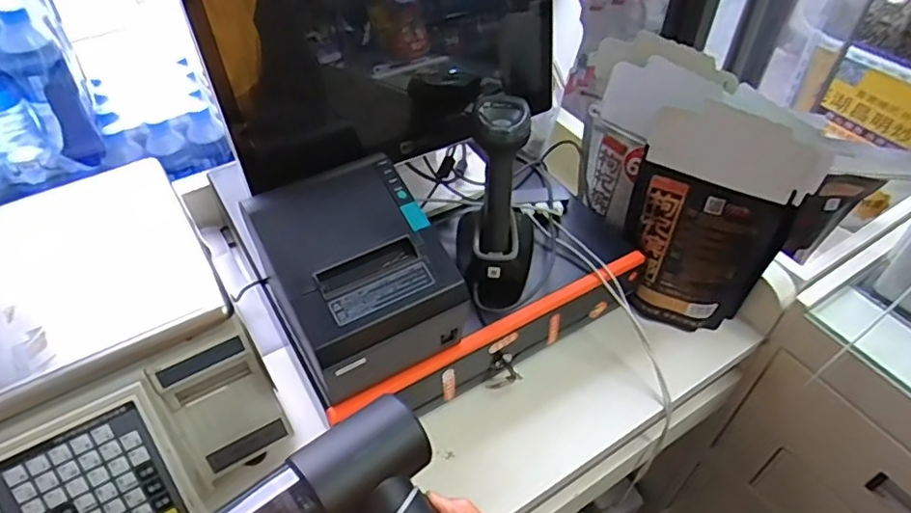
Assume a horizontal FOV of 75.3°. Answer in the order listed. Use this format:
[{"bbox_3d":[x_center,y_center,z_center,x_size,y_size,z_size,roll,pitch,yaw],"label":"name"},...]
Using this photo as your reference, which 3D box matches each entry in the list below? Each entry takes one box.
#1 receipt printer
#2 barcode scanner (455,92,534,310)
[{"bbox_3d":[-0.097,0.018,0.575,0.154,0.131,0.187,-28,54,-24],"label":"receipt printer"},{"bbox_3d":[0.047,-0.064,0.665,0.084,0.224,0.099,4,17,2],"label":"barcode scanner"}]

